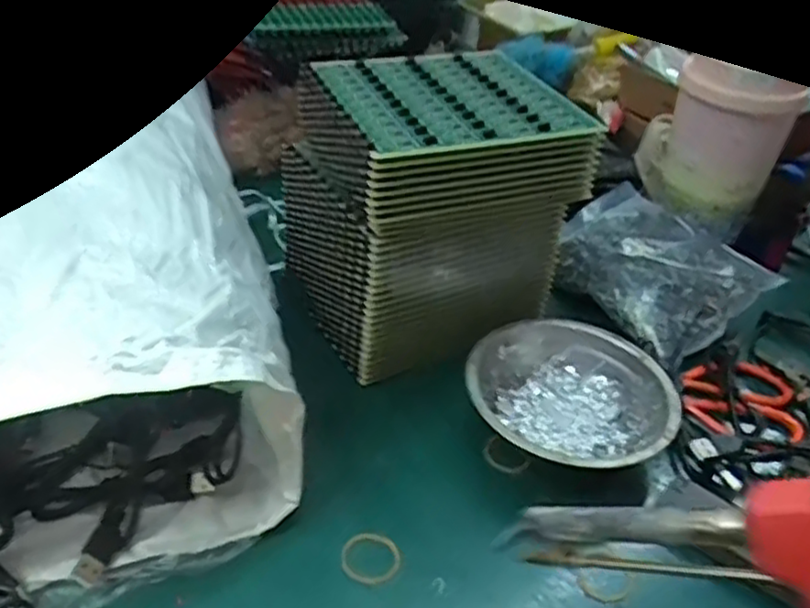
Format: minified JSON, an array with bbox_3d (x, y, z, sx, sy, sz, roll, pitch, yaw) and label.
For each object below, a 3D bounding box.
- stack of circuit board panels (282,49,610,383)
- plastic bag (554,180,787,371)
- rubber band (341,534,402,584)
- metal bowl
[{"bbox_3d":[0.019,-0.068,0.516,0.164,0.174,0.133,-14,42,-24],"label":"stack of circuit board panels"},{"bbox_3d":[0.189,-0.036,0.563,0.104,0.043,0.167,-24,47,-33],"label":"plastic bag"},{"bbox_3d":[-0.018,0.135,0.380,0.032,0.004,0.029,13,38,9],"label":"rubber band"},{"bbox_3d":[0.102,0.063,0.451,0.125,0.038,0.122,4,38,-3],"label":"metal bowl"}]

